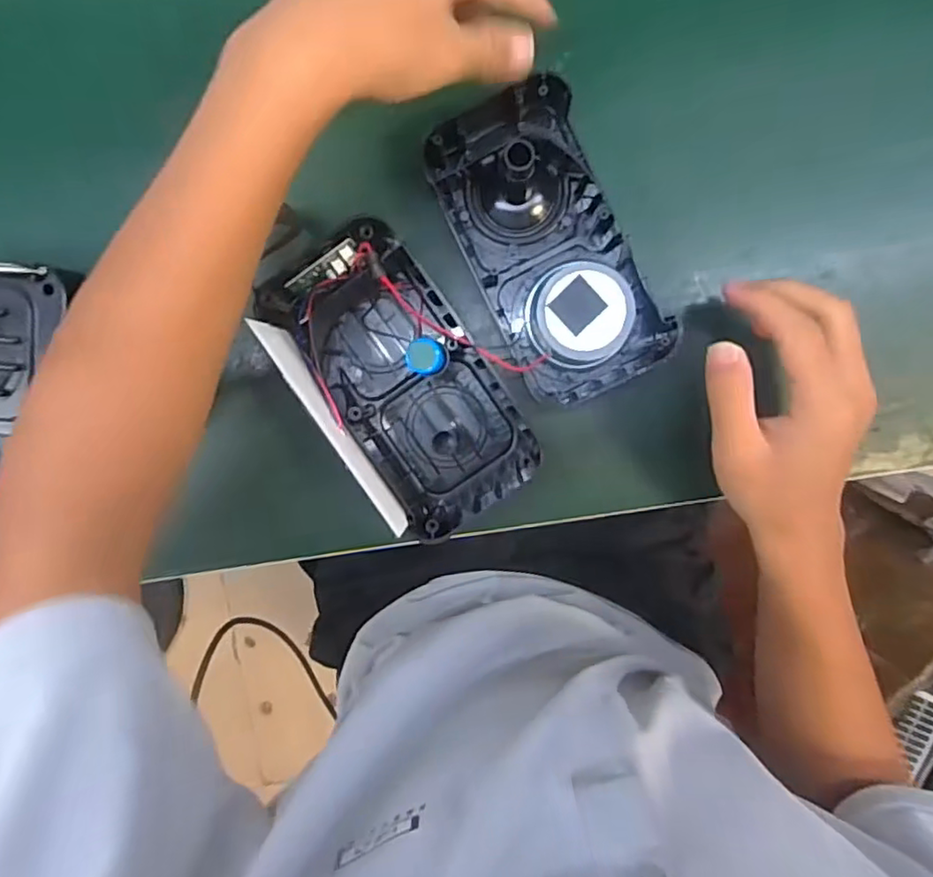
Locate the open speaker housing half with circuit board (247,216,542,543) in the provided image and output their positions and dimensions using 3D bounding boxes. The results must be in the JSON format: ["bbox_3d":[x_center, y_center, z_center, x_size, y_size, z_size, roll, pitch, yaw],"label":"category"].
[{"bbox_3d":[-0.037,-0.030,0.372,0.092,0.087,0.177,-33,92,5],"label":"open speaker housing half with circuit board"}]

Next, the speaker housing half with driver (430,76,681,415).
[{"bbox_3d":[0.048,-0.114,0.371,0.088,0.042,0.178,-25,93,5],"label":"speaker housing half with driver"}]

